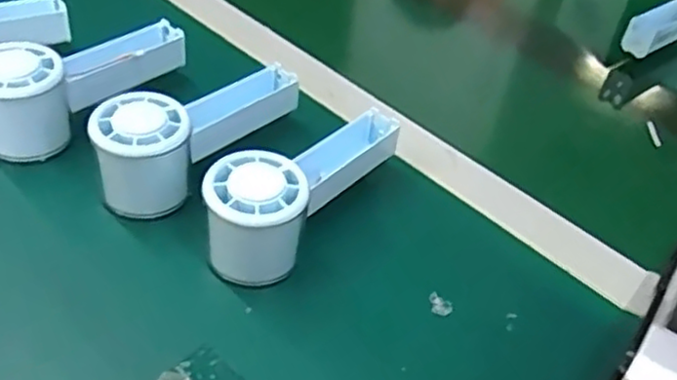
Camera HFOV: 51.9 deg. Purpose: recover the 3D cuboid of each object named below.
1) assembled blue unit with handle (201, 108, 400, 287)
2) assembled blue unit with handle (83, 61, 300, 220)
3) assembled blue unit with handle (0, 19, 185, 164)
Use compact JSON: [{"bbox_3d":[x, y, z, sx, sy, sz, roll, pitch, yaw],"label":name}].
[{"bbox_3d":[-0.022,-0.009,0.427,0.054,0.056,0.152,26,46,18],"label":"assembled blue unit with handle"},{"bbox_3d":[-0.090,-0.045,0.452,0.054,0.057,0.154,30,47,21],"label":"assembled blue unit with handle"},{"bbox_3d":[-0.175,-0.079,0.480,0.053,0.063,0.155,30,47,22],"label":"assembled blue unit with handle"}]

